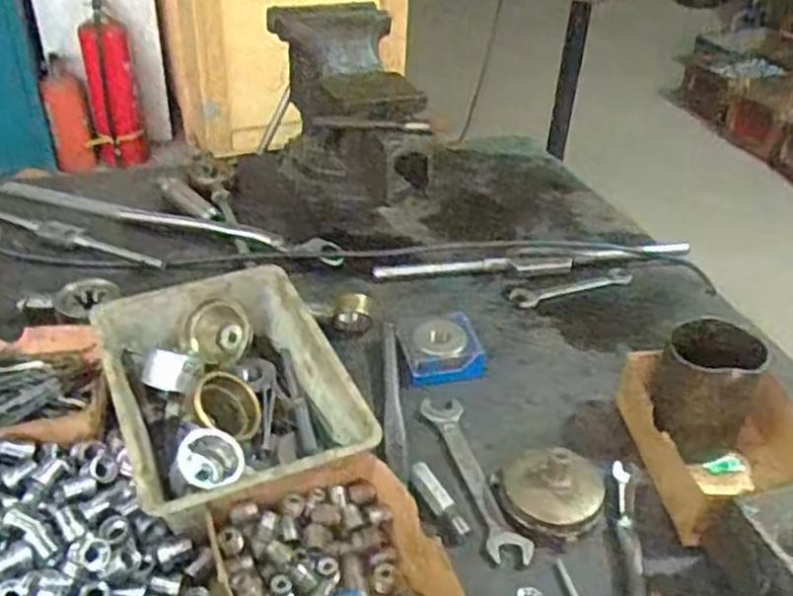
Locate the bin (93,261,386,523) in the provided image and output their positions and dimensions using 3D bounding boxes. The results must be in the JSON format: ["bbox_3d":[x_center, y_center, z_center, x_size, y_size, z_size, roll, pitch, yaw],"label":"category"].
[{"bbox_3d":[-0.141,0.071,0.631,0.169,0.055,0.250,-14,39,-23],"label":"bin"}]

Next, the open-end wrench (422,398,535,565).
[{"bbox_3d":[0.062,0.142,0.616,0.034,0.005,0.171,-8,37,-14],"label":"open-end wrench"}]

